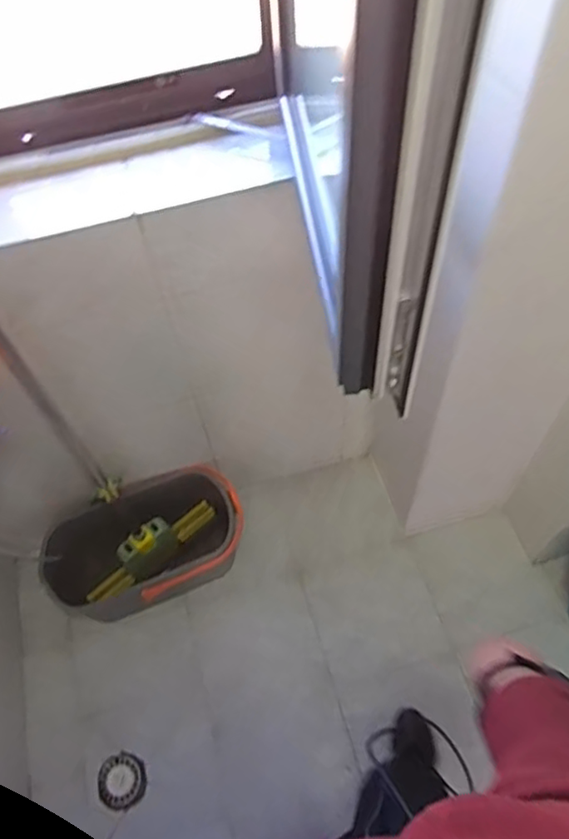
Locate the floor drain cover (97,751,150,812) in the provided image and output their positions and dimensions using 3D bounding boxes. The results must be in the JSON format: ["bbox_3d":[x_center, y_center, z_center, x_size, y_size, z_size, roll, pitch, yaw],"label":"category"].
[{"bbox_3d":[-0.348,0.779,1.336,0.106,0.014,0.100,23,63,17],"label":"floor drain cover"}]

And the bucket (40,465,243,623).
[{"bbox_3d":[-0.322,0.319,1.502,0.465,0.225,0.239,-22,60,-10],"label":"bucket"}]

